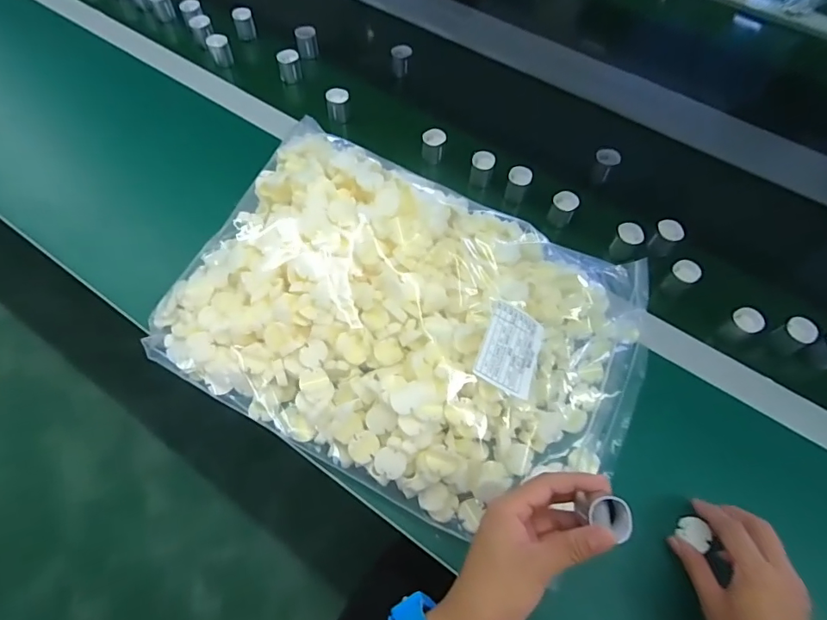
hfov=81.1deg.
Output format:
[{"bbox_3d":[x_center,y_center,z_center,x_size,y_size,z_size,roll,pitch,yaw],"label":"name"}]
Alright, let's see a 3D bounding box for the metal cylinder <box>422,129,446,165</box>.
[{"bbox_3d":[0.027,-0.218,0.642,0.030,0.035,0.029,1,65,-1],"label":"metal cylinder"}]

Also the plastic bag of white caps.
[{"bbox_3d":[-0.001,0.004,0.478,0.455,0.080,0.314,25,67,9],"label":"plastic bag of white caps"}]

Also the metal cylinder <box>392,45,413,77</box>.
[{"bbox_3d":[-0.018,-0.379,0.733,0.030,0.030,0.033,0,65,-2],"label":"metal cylinder"}]

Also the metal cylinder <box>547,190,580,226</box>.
[{"bbox_3d":[0.184,-0.125,0.597,0.029,0.036,0.030,1,65,-1],"label":"metal cylinder"}]

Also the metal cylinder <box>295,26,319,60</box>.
[{"bbox_3d":[-0.165,-0.416,0.750,0.032,0.035,0.034,-11,66,-7],"label":"metal cylinder"}]

